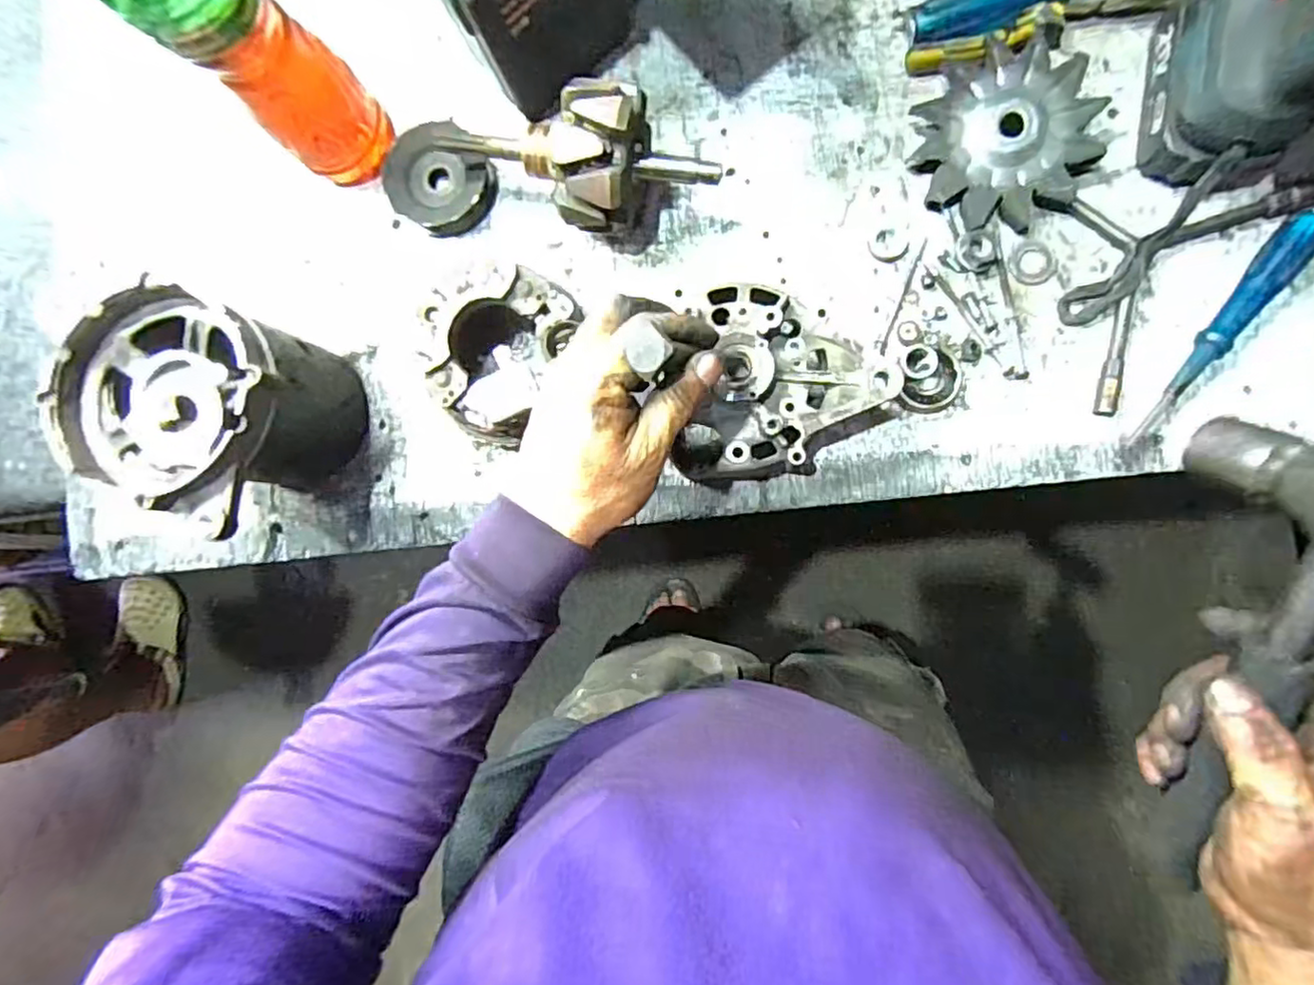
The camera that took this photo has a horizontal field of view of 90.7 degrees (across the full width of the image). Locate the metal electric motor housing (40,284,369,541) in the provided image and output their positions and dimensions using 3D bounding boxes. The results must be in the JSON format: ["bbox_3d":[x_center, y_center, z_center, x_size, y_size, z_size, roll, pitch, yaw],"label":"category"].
[{"bbox_3d":[-0.287,-0.053,0.453,0.139,0.150,0.129,16,88,6],"label":"metal electric motor housing"}]

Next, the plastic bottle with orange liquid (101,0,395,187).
[{"bbox_3d":[-0.256,-0.282,0.395,0.069,0.288,0.059,-43,84,2],"label":"plastic bottle with orange liquid"}]

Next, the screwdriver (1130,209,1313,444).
[{"bbox_3d":[0.379,-0.108,0.429,0.023,0.018,0.177,35,91,6],"label":"screwdriver"}]

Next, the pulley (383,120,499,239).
[{"bbox_3d":[-0.165,-0.239,0.501,0.076,0.036,0.074,0,87,5],"label":"pulley"}]

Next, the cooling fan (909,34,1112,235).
[{"bbox_3d":[0.240,-0.243,0.446,0.114,0.030,0.110,22,89,6],"label":"cooling fan"}]

